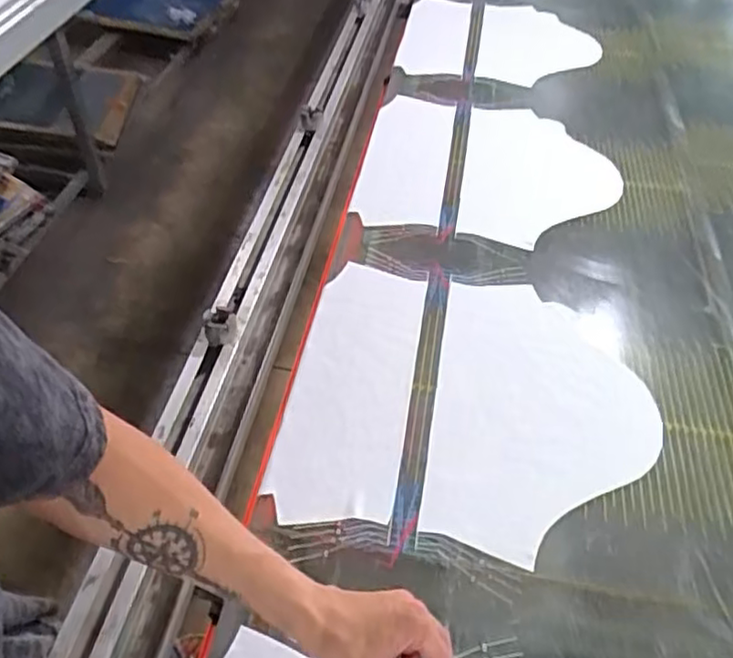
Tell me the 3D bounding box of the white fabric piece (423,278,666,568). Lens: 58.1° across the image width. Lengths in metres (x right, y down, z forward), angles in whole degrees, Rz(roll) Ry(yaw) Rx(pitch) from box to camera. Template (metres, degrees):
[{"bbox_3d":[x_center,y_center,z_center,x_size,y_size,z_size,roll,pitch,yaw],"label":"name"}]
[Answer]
[{"bbox_3d":[0.209,0.089,0.778,0.254,0.008,0.389,9,46,5],"label":"white fabric piece"}]

